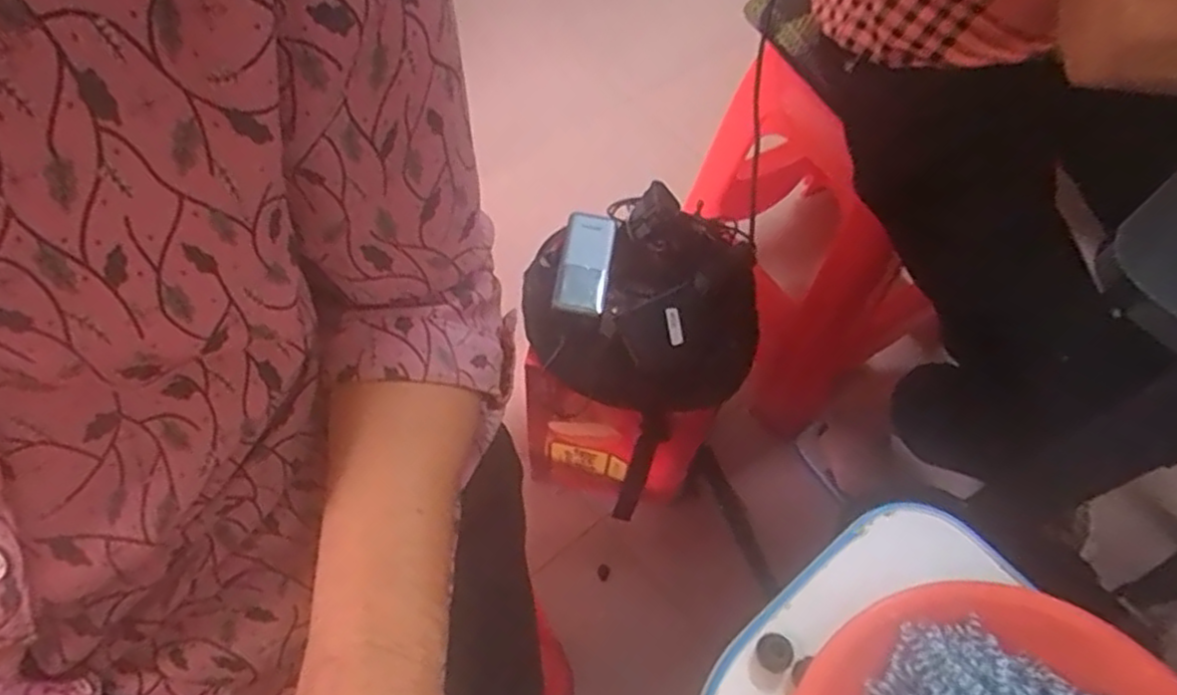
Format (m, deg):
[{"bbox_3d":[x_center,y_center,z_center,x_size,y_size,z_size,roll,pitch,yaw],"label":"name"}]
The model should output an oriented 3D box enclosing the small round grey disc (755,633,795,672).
[{"bbox_3d":[0.082,0.135,0.319,0.016,0.006,0.015,1,60,-2],"label":"small round grey disc"}]

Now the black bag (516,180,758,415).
[{"bbox_3d":[0.056,-0.052,0.761,0.240,0.081,0.226,11,60,3],"label":"black bag"}]

